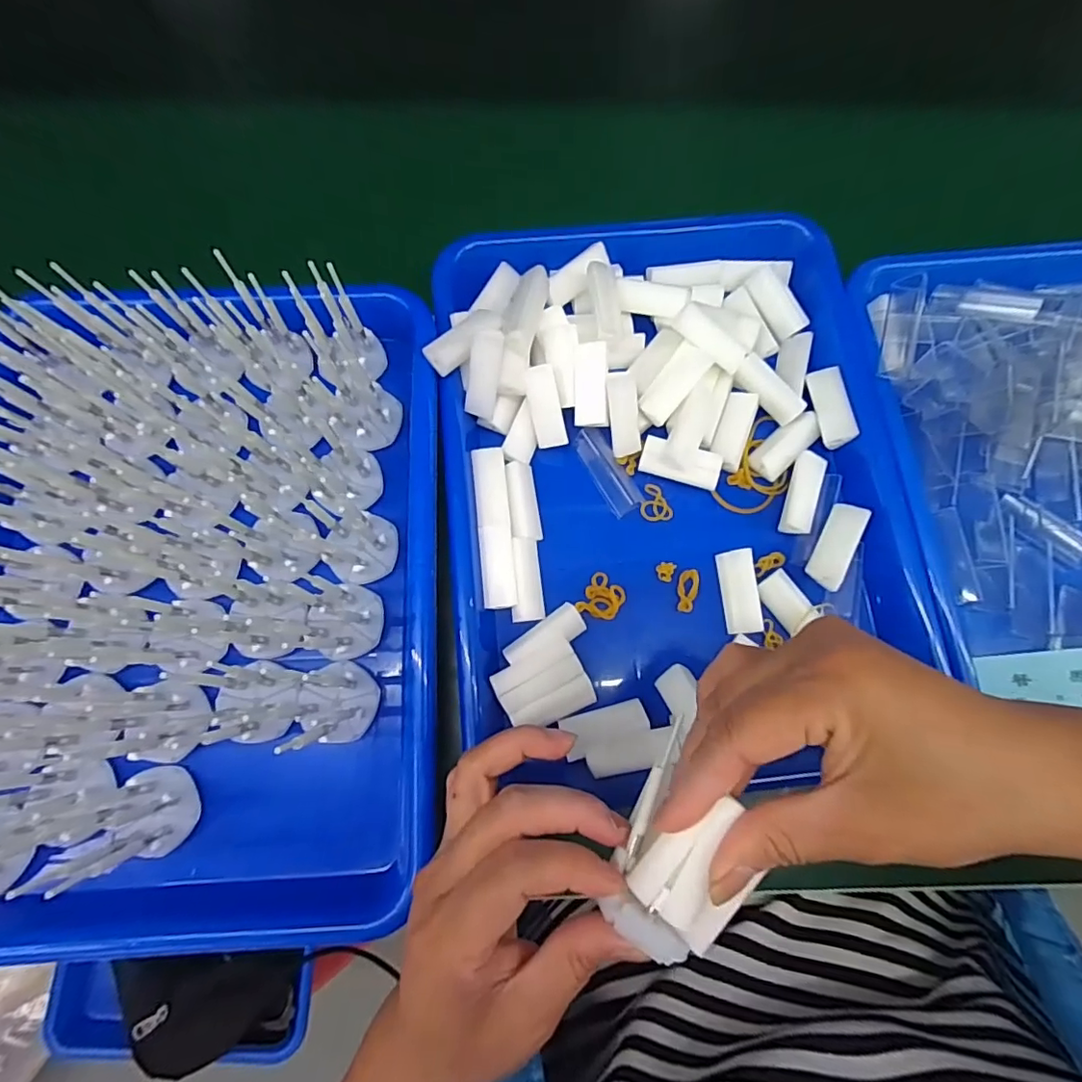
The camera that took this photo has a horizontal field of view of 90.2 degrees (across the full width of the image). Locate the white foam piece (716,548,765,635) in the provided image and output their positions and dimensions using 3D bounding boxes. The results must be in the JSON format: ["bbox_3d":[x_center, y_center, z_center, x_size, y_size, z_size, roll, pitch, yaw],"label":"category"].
[{"bbox_3d":[0.110,0.028,0.299,0.015,0.014,0.046,-3,75,-2],"label":"white foam piece"}]

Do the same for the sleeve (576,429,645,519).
[{"bbox_3d":[0.039,-0.041,0.318,0.018,0.009,0.053,-32,95,-9],"label":"sleeve"}]

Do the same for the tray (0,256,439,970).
[{"bbox_3d":[-0.173,0.014,0.263,0.234,0.076,0.342,-2,75,-2],"label":"tray"}]

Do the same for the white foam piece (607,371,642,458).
[{"bbox_3d":[0.048,-0.073,0.308,0.017,0.005,0.046,-10,110,-4],"label":"white foam piece"}]

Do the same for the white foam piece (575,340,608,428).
[{"bbox_3d":[0.028,-0.090,0.307,0.018,0.006,0.046,0,95,-1],"label":"white foam piece"}]

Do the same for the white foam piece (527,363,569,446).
[{"bbox_3d":[0.003,-0.077,0.310,0.018,0.007,0.046,-14,109,-5],"label":"white foam piece"}]

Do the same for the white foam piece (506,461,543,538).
[{"bbox_3d":[-0.010,-0.023,0.310,0.021,0.007,0.045,6,72,-43],"label":"white foam piece"}]

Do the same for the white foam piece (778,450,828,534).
[{"bbox_3d":[0.152,-0.027,0.315,0.017,0.013,0.049,17,76,3],"label":"white foam piece"}]

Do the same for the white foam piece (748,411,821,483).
[{"bbox_3d":[0.146,-0.057,0.321,0.046,0.011,0.021,-42,80,-11],"label":"white foam piece"}]

